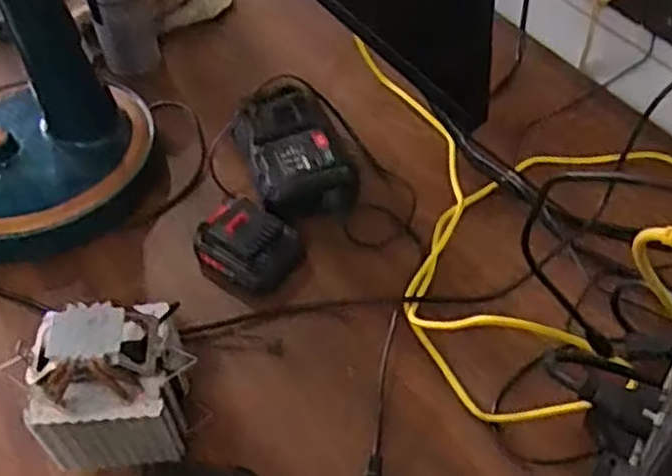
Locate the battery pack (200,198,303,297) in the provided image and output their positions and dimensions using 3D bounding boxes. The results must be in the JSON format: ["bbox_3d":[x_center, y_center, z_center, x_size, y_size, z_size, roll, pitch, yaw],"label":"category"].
[{"bbox_3d":[-0.081,0.006,0.707,0.083,0.053,0.068,27,56,23],"label":"battery pack"}]

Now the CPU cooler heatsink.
[{"bbox_3d":[-0.164,0.108,0.570,0.105,0.135,0.088,-8,50,-4],"label":"CPU cooler heatsink"}]

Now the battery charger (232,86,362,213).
[{"bbox_3d":[-0.040,-0.087,0.775,0.105,0.063,0.136,-18,51,-12],"label":"battery charger"}]

